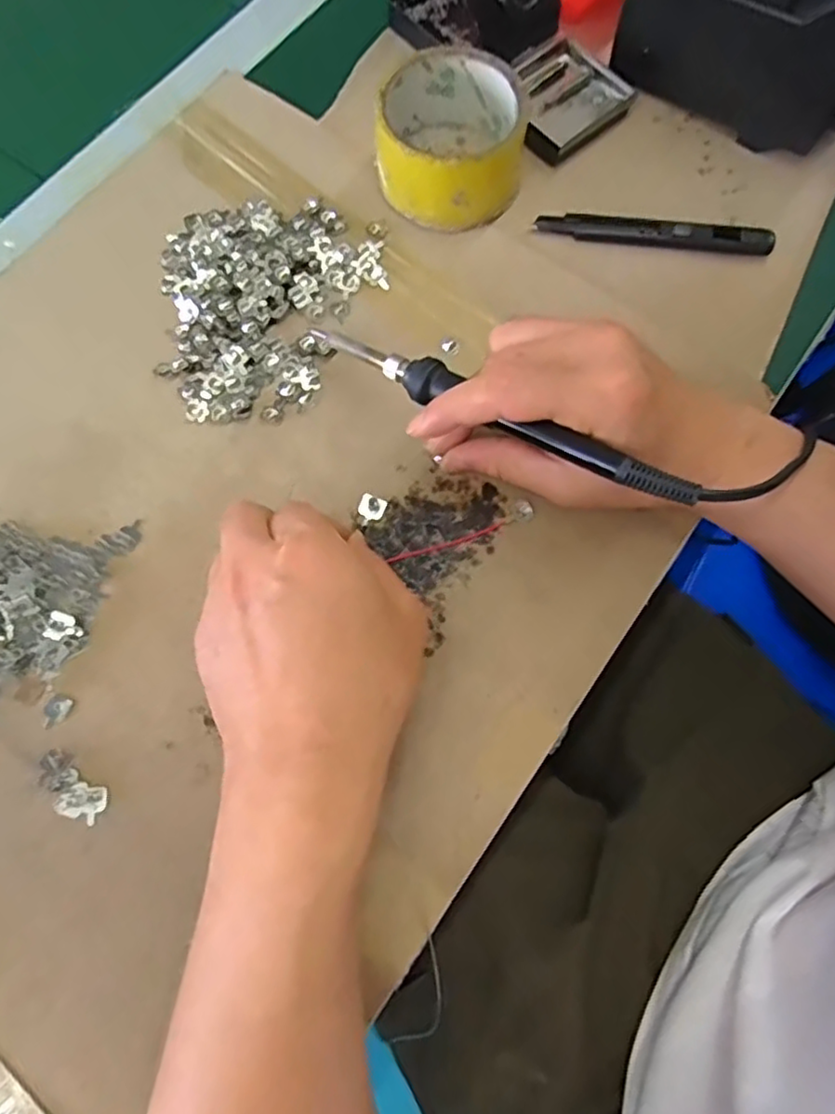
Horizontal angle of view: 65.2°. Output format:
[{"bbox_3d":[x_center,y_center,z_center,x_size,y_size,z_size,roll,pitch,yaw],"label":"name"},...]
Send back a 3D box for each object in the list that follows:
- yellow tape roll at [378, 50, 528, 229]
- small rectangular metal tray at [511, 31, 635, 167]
[{"bbox_3d":[0.018,-0.243,0.384,0.081,0.050,0.083,0,73,0],"label":"yellow tape roll"},{"bbox_3d":[0.087,-0.292,0.413,0.078,0.014,0.074,-42,78,-11],"label":"small rectangular metal tray"}]

